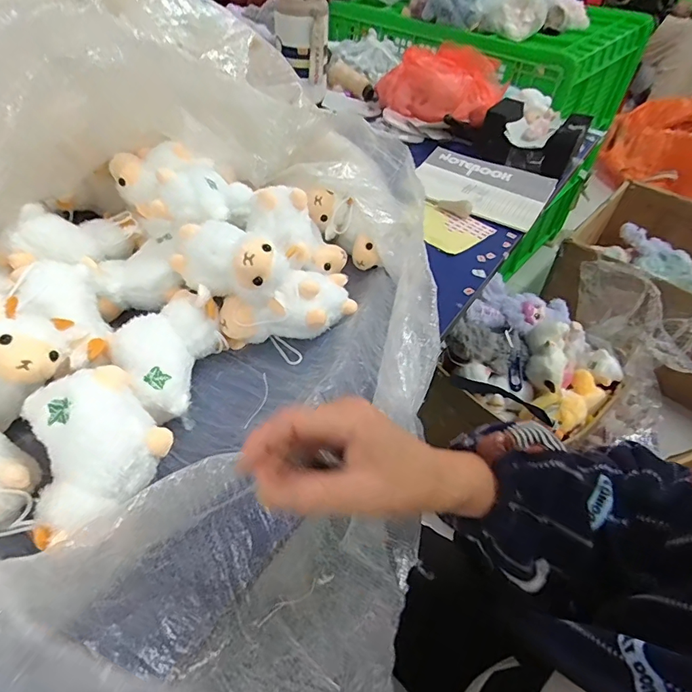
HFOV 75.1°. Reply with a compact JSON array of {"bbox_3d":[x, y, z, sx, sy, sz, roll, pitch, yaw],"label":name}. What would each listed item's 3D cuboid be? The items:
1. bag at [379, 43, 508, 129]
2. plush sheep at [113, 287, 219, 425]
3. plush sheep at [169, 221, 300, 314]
[{"bbox_3d":[0.163,-0.470,0.813,0.232,0.098,0.133,14,47,9],"label":"bag"},{"bbox_3d":[-0.151,0.010,0.384,0.064,0.065,0.110,12,46,7],"label":"plush sheep"},{"bbox_3d":[-0.097,-0.078,0.397,0.098,0.055,0.069,14,47,9],"label":"plush sheep"}]

